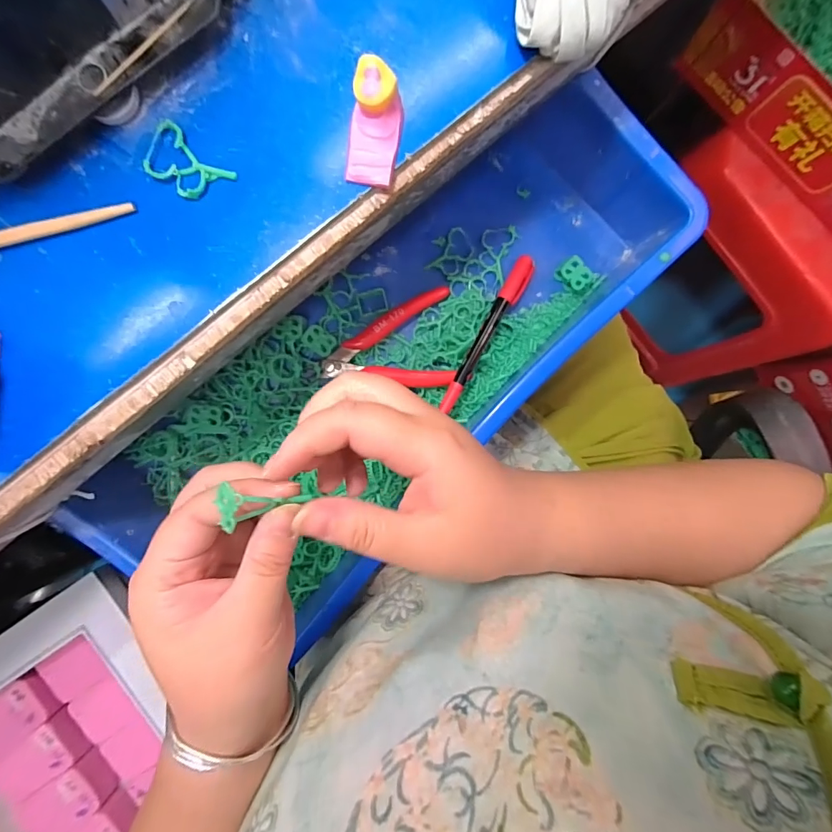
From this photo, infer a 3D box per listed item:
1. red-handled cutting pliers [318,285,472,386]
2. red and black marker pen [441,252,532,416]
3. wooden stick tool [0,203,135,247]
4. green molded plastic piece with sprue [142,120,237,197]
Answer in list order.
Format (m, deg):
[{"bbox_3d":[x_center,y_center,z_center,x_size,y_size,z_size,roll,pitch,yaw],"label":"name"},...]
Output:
[{"bbox_3d":[-0.018,-0.049,0.329,0.109,0.018,0.074,-18,92,0],"label":"red-handled cutting pliers"},{"bbox_3d":[0.056,-0.063,0.329,0.016,0.020,0.135,28,91,-1],"label":"red and black marker pen"},{"bbox_3d":[-0.192,-0.083,0.198,0.119,0.007,0.015,-10,91,-1],"label":"wooden stick tool"},{"bbox_3d":[-0.109,-0.117,0.200,0.043,0.004,0.025,38,90,-2],"label":"green molded plastic piece with sprue"}]

